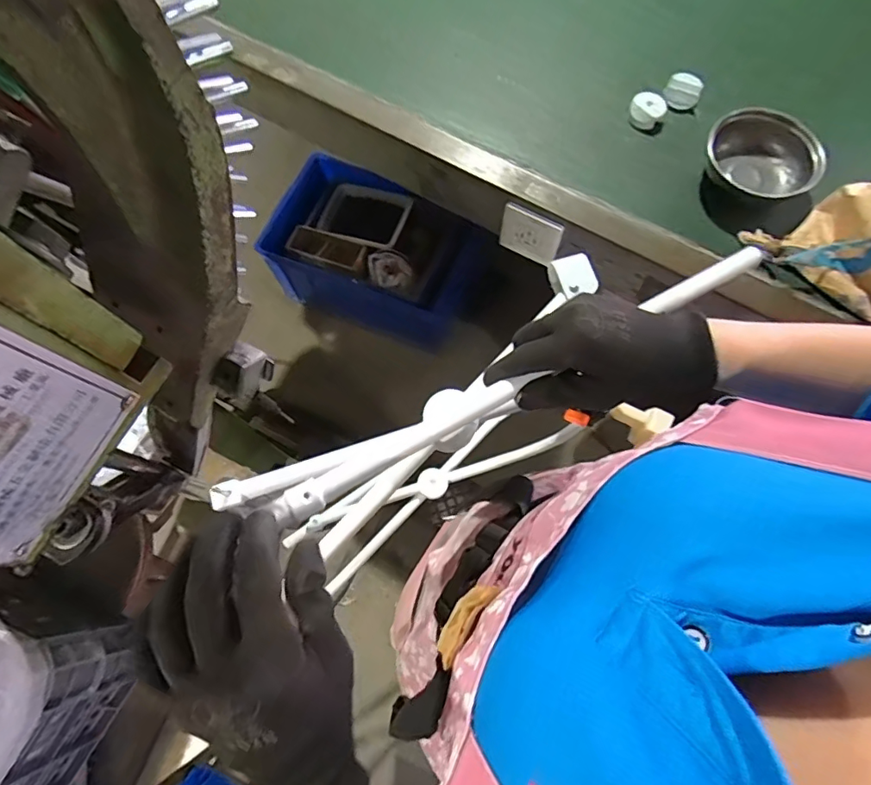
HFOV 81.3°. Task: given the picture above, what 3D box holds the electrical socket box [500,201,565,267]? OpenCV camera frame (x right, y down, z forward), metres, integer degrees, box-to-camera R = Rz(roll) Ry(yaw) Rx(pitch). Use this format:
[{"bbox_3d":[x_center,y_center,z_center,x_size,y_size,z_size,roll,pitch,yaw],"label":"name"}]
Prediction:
[{"bbox_3d":[0.136,-0.225,0.727,0.086,0.087,0.013,29,74,10],"label":"electrical socket box"}]

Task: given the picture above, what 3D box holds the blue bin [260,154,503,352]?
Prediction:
[{"bbox_3d":[-0.178,-0.405,1.573,0.556,0.410,0.374,20,73,7],"label":"blue bin"}]

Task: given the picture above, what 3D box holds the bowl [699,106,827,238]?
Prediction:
[{"bbox_3d":[0.434,-0.301,0.678,0.156,0.069,0.156,0,71,1],"label":"bowl"}]

